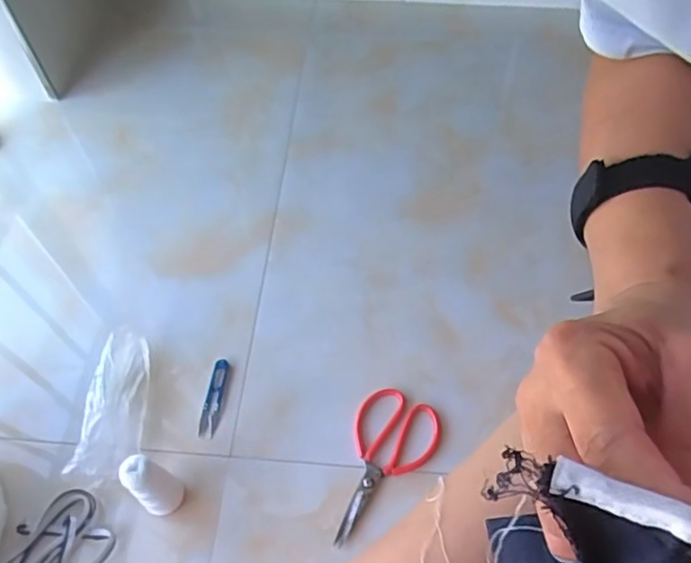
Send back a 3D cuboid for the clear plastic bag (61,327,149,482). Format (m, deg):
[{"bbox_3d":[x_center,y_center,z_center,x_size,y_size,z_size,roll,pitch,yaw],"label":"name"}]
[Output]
[{"bbox_3d":[-0.282,0.147,0.766,0.063,0.047,0.195,1,58,1],"label":"clear plastic bag"}]

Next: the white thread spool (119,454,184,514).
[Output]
[{"bbox_3d":[-0.207,0.221,0.672,0.036,0.122,0.039,0,58,0],"label":"white thread spool"}]

